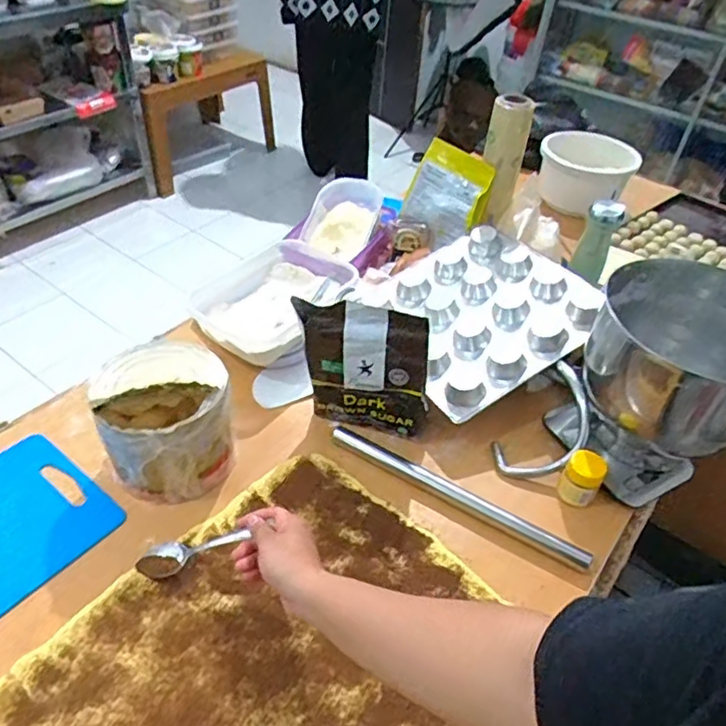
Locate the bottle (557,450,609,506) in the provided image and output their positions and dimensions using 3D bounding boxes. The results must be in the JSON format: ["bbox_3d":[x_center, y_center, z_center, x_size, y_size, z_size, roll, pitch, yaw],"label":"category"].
[{"bbox_3d":[0.279,0.146,0.760,0.047,0.068,0.042,26,49,22],"label":"bottle"}]

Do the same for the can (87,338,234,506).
[{"bbox_3d":[-0.239,0.062,0.728,0.144,0.145,0.158,3,43,-3],"label":"can"}]

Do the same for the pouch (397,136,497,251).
[{"bbox_3d":[0.143,-0.299,1.072,0.158,0.166,0.036,37,25,24],"label":"pouch"}]

